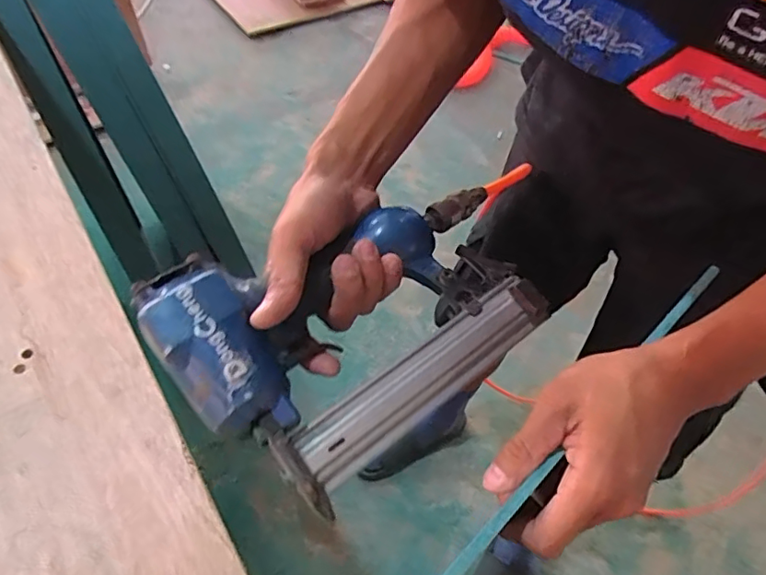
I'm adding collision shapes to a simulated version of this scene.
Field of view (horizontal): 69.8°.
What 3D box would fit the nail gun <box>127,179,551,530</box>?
[{"bbox_3d":[-0.017,0.016,0.363,0.229,0.056,0.171,-35,81,-27],"label":"nail gun"}]

